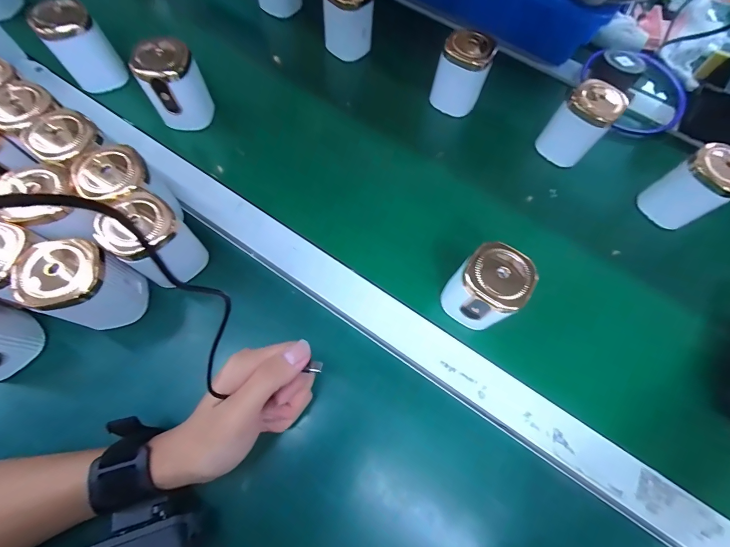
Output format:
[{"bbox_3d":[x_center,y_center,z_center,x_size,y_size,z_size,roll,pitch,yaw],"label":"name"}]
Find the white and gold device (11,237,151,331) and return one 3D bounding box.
[{"bbox_3d":[-0.230,0.011,0.274,0.059,0.076,0.056,20,69,5],"label":"white and gold device"}]

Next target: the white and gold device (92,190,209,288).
[{"bbox_3d":[-0.183,-0.027,0.290,0.054,0.073,0.055,36,72,11],"label":"white and gold device"}]

